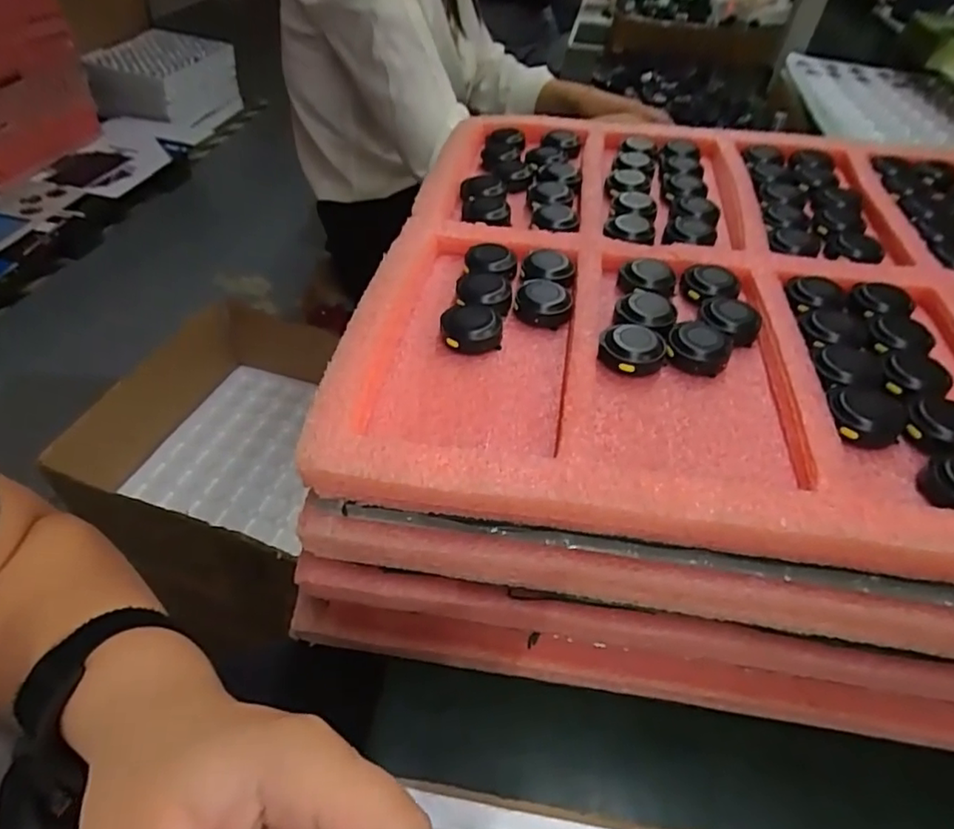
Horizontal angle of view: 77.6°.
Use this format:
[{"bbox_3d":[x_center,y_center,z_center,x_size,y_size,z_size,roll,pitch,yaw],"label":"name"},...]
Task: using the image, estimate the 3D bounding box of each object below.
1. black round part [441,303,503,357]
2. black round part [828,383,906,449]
[{"bbox_3d":[-0.003,-0.043,0.294,0.029,0.013,0.029,1,47,-1],"label":"black round part"},{"bbox_3d":[0.168,0.000,0.255,0.030,0.008,0.035,15,49,12],"label":"black round part"}]

